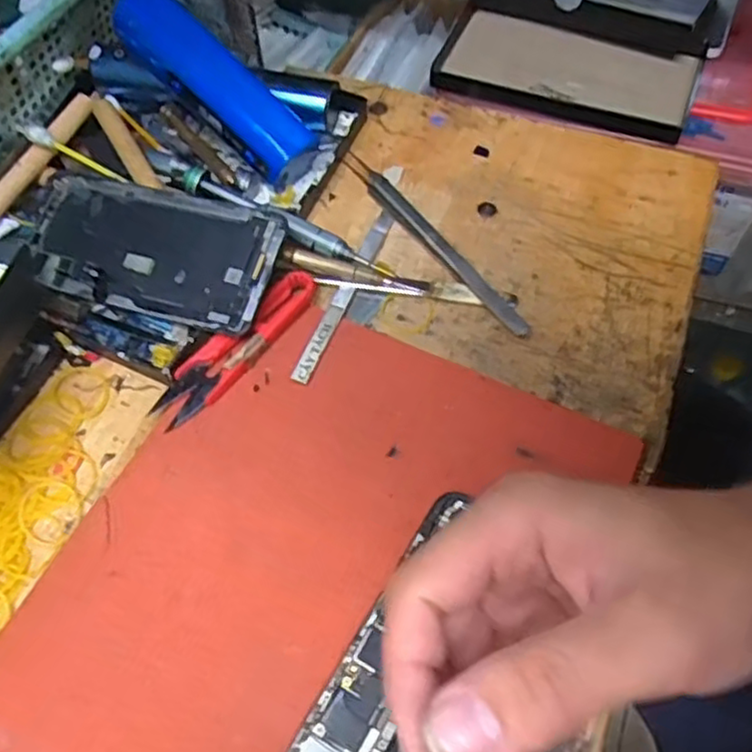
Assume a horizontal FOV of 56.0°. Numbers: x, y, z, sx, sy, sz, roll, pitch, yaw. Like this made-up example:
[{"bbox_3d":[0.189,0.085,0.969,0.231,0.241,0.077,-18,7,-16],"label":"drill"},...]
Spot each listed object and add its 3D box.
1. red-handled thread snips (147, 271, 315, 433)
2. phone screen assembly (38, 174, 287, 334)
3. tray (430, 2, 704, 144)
[{"bbox_3d":[-0.067,-0.016,0.345,0.025,0.011,0.100,37,66,21],"label":"red-handled thread snips"},{"bbox_3d":[-0.115,-0.065,0.360,0.133,0.004,0.065,14,75,15],"label":"phone screen assembly"},{"bbox_3d":[0.132,-0.215,0.504,0.177,0.023,0.098,22,62,14],"label":"tray"}]

